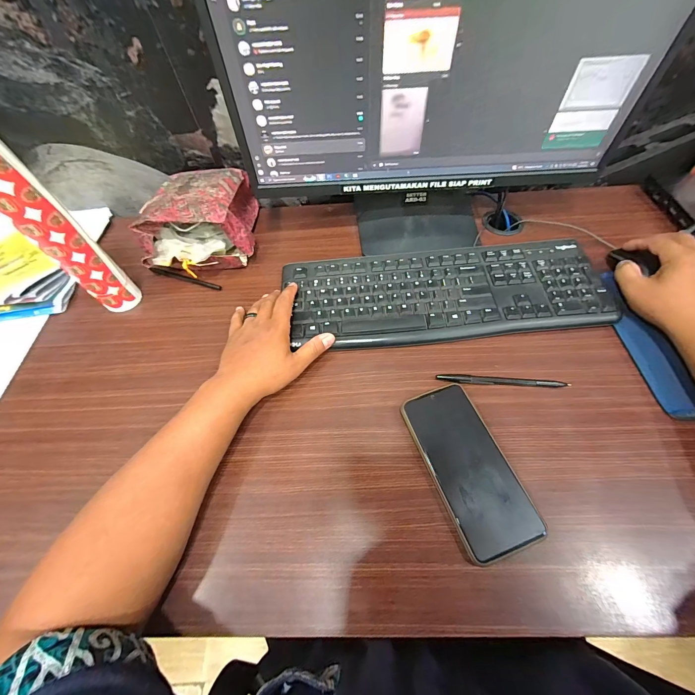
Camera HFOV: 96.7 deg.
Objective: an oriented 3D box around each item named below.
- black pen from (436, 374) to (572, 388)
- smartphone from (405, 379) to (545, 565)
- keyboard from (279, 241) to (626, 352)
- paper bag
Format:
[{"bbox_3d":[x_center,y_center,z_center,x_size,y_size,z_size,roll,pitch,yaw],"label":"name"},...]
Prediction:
[{"bbox_3d":[0.184,0.040,0.367,0.148,0.006,0.012,4,60,6],"label":"black pen"},{"bbox_3d":[0.124,0.121,0.322,0.080,0.014,0.163,-19,61,-7],"label":"smartphone"},{"bbox_3d":[0.131,-0.077,0.432,0.414,0.018,0.148,-4,60,2],"label":"keyboard"},{"bbox_3d":[-0.232,-0.198,0.492,0.153,0.093,0.169,-4,60,1],"label":"paper bag"}]

